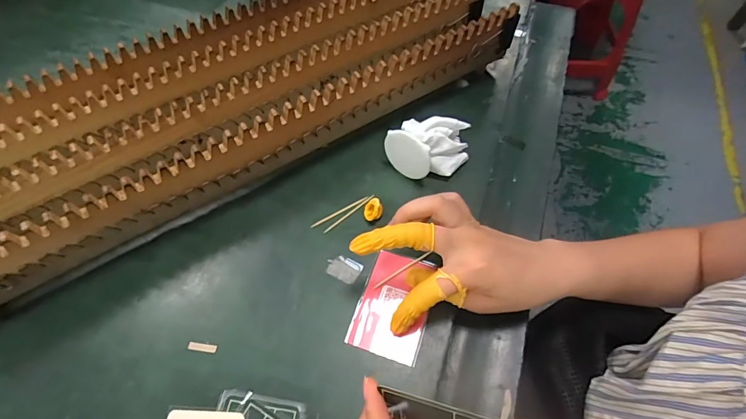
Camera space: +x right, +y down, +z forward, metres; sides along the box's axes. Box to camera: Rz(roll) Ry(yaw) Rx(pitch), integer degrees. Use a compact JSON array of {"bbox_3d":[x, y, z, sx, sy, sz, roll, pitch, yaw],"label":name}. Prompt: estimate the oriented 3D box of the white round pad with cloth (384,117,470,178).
[{"bbox_3d":[0.062,-0.066,0.396,0.081,0.051,0.058,-33,65,-20],"label":"white round pad with cloth"}]

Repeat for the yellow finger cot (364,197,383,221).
[{"bbox_3d":[0.000,0.001,0.375,0.017,0.016,0.021,3,59,0],"label":"yellow finger cot"}]

